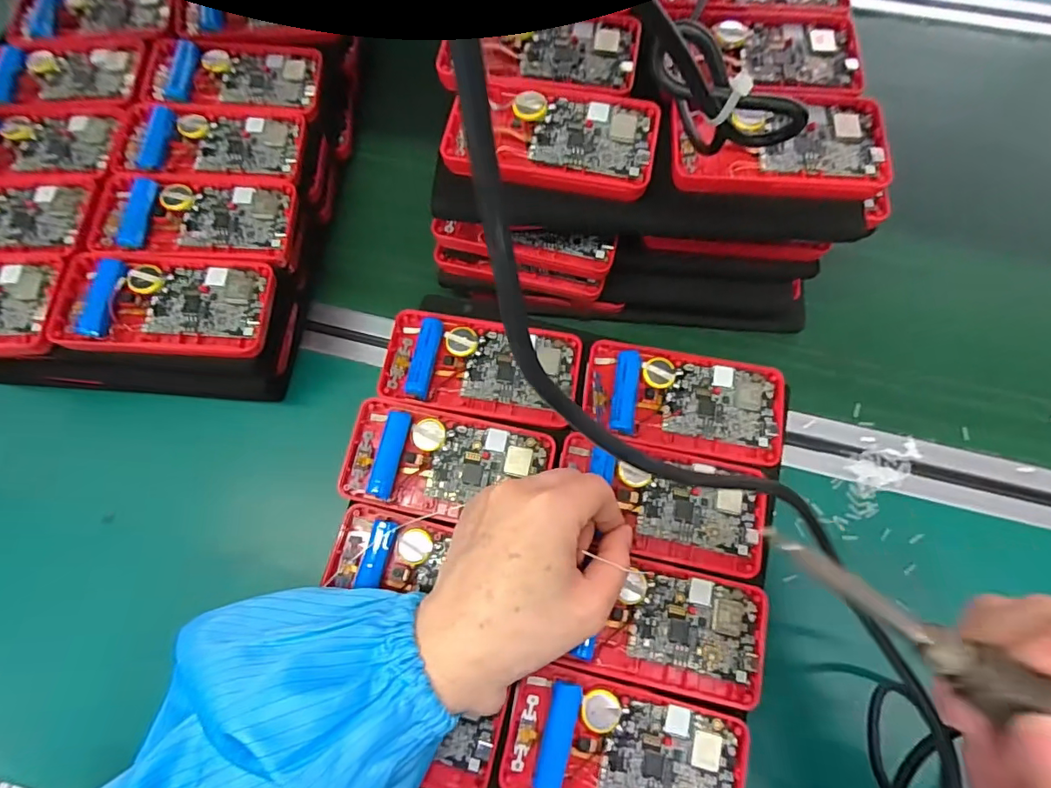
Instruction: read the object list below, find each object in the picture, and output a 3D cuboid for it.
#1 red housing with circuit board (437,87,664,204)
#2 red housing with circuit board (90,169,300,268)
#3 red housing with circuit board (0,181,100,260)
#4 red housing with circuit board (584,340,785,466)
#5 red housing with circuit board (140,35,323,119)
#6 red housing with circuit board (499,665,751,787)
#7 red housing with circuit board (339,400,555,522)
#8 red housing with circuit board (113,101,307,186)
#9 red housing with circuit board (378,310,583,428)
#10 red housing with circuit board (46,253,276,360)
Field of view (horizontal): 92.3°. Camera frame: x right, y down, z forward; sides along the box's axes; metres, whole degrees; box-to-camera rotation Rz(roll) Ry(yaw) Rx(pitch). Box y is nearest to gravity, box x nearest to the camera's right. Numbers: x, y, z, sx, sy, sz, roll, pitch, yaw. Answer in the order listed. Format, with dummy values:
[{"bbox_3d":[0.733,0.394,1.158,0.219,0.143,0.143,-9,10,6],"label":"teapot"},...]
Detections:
[{"bbox_3d":[0.014,-0.148,0.292,0.119,0.012,0.066,6,72,4],"label":"red housing with circuit board"},{"bbox_3d":[-0.216,-0.116,0.333,0.117,0.021,0.062,-1,72,2],"label":"red housing with circuit board"},{"bbox_3d":[-0.335,-0.112,0.319,0.114,0.012,0.061,-4,72,0],"label":"red housing with circuit board"},{"bbox_3d":[0.097,0.002,0.310,0.120,0.014,0.061,10,72,5],"label":"red housing with circuit board"},{"bbox_3d":[-0.213,-0.233,0.371,0.119,0.017,0.067,4,72,3],"label":"red housing with circuit board"},{"bbox_3d":[0.052,0.184,0.258,0.120,0.013,0.063,13,73,6],"label":"red housing with circuit board"},{"bbox_3d":[-0.046,0.041,0.299,0.118,0.012,0.061,10,72,5],"label":"red housing with circuit board"},{"bbox_3d":[-0.216,-0.175,0.351,0.116,0.017,0.061,-2,70,1],"label":"red housing with circuit board"},{"bbox_3d":[-0.028,-0.018,0.314,0.120,0.014,0.061,9,72,5],"label":"red housing with circuit board"},{"bbox_3d":[-0.221,-0.055,0.310,0.119,0.021,0.064,0,72,2],"label":"red housing with circuit board"}]

